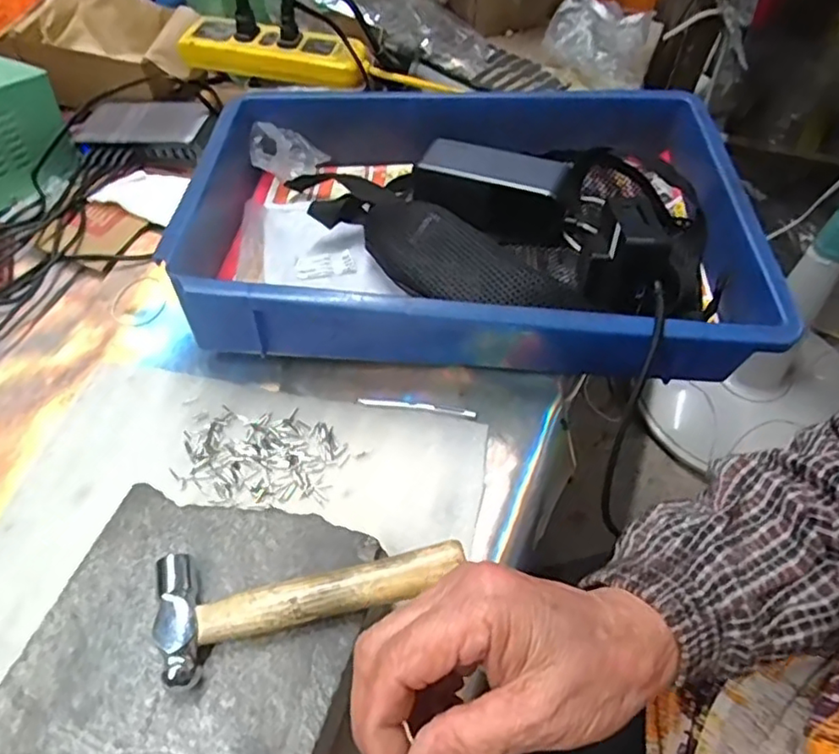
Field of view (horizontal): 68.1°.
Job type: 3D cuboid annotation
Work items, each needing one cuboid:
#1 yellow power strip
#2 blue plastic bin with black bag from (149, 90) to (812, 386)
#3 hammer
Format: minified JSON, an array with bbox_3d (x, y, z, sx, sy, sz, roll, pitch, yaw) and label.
[{"bbox_3d":[-0.140,-0.322,0.611,0.180,0.033,0.055,9,55,7],"label":"yellow power strip"},{"bbox_3d":[0.043,-0.133,0.510,0.431,0.093,0.290,3,54,3],"label":"blue plastic bin with black bag"},{"bbox_3d":[-0.055,0.099,0.314,0.147,0.021,0.056,-18,56,-12],"label":"hammer"}]

